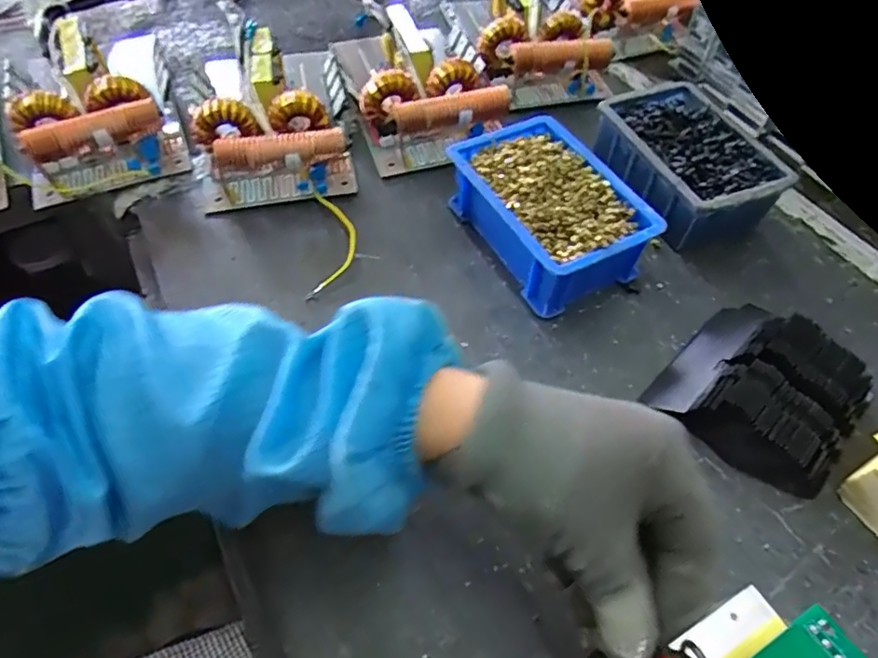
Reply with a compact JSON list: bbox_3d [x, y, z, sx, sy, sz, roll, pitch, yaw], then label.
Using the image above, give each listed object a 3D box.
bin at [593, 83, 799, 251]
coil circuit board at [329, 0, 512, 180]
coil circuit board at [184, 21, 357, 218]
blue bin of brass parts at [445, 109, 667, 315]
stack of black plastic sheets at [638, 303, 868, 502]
[{"bbox_3d":[0.204,-0.139,0.479,0.096,0.054,0.149,-16,56,-15],"label":"bin"},{"bbox_3d":[-0.025,-0.241,0.536,0.137,0.053,0.223,-12,55,-13],"label":"coil circuit board"},{"bbox_3d":[-0.154,-0.210,0.511,0.131,0.055,0.232,-7,55,-9],"label":"coil circuit board"},{"bbox_3d":[0.081,-0.090,0.438,0.105,0.056,0.152,-21,58,-18],"label":"blue bin of brass parts"},{"bbox_3d":[0.213,0.037,0.367,0.107,0.033,0.127,39,61,23],"label":"stack of black plastic sheets"}]

